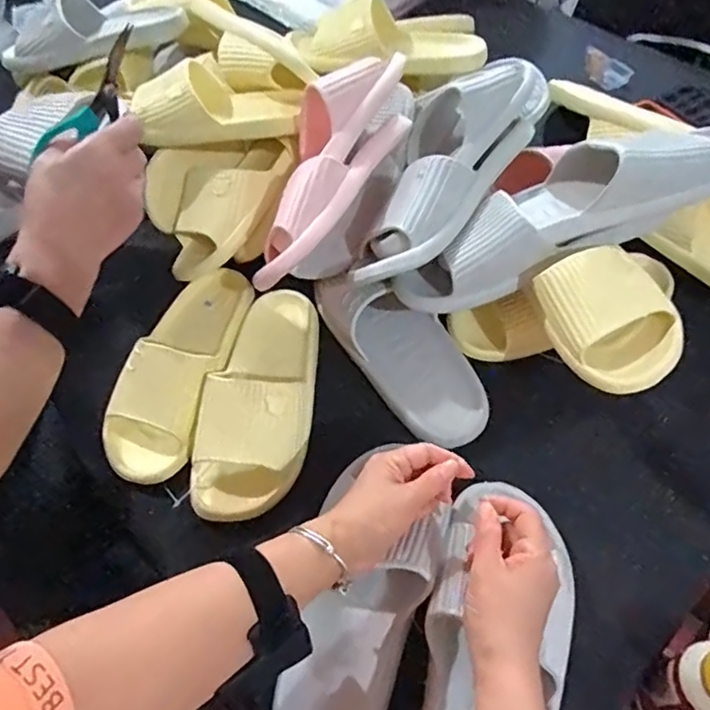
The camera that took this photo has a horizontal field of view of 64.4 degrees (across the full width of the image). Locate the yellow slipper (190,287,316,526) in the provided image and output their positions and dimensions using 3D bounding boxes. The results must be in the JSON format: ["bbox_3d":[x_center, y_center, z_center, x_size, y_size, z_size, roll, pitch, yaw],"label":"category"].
[{"bbox_3d":[-0.090,0.033,0.555,0.100,0.055,0.251,8,59,9],"label":"yellow slipper"}]

